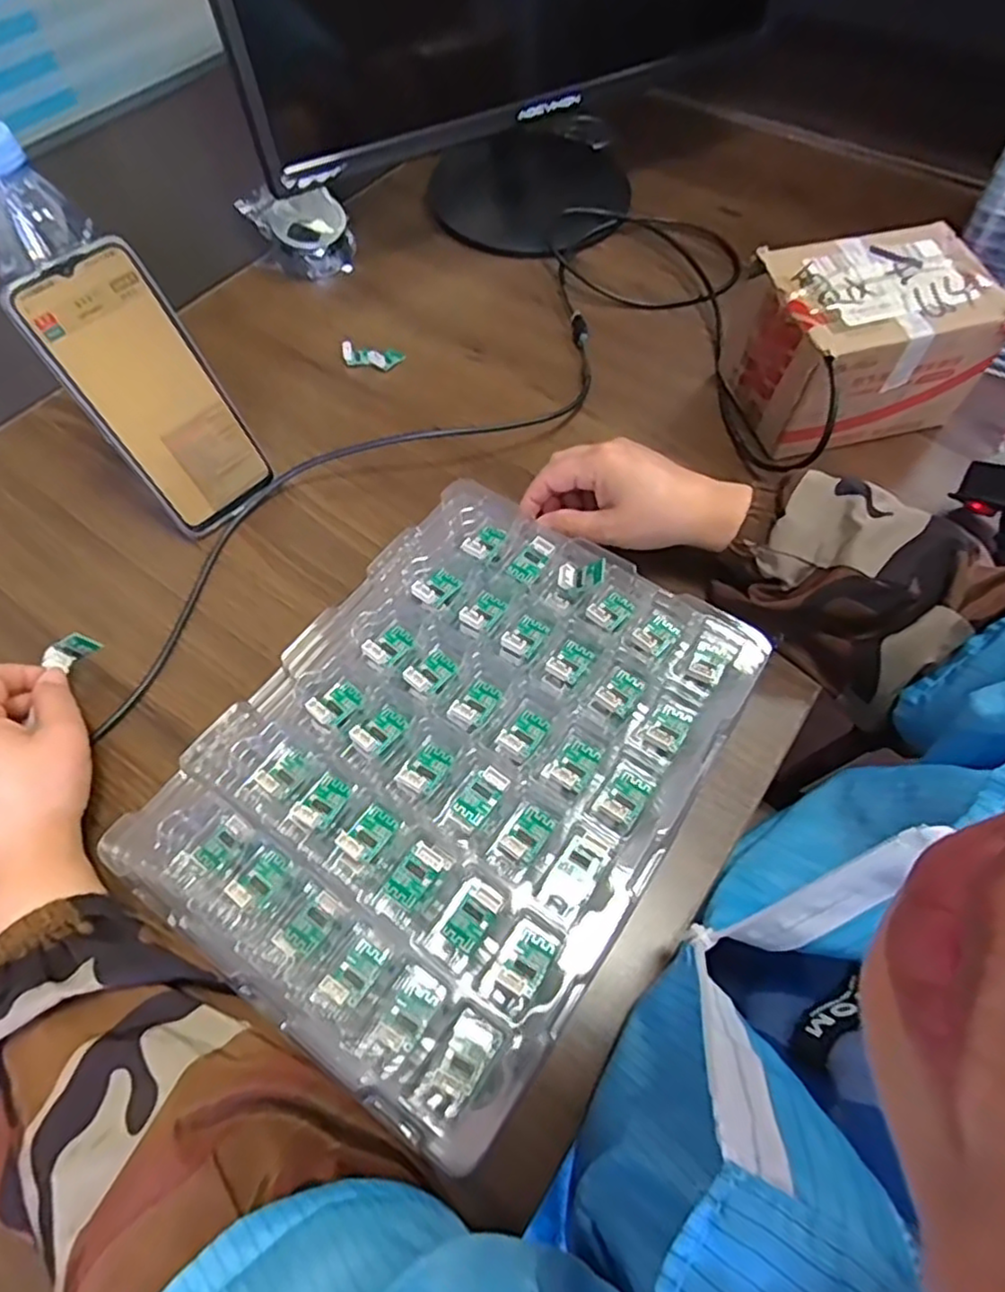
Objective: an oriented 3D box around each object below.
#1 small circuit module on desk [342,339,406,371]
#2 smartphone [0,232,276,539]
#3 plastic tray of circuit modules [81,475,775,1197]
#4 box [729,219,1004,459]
[{"bbox_3d":[-0.107,-0.238,0.546,0.050,0.014,0.019,7,60,5],"label":"small circuit module on desk"},{"bbox_3d":[-0.216,-0.154,0.418,0.079,0.165,0.010,-45,41,-21],"label":"smartphone"},{"bbox_3d":[-0.019,0.052,0.335,0.209,0.024,0.278,30,65,17],"label":"plastic tray of circuit modules"},{"bbox_3d":[0.257,-0.211,0.479,0.159,0.102,0.118,-16,61,-8],"label":"box"}]

